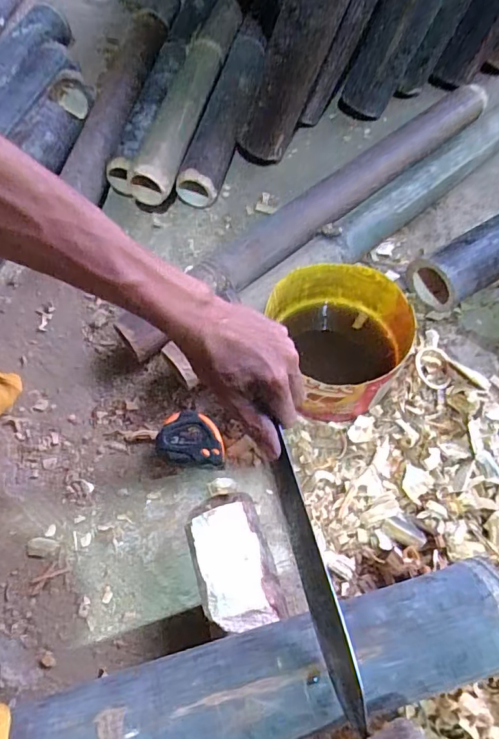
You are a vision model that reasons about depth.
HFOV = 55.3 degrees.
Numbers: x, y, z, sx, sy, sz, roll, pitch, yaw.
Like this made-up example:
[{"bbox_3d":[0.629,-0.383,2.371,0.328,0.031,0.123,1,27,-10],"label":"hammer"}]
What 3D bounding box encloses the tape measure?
[{"bbox_3d":[-0.063,0.076,0.512,0.077,0.039,0.057,5,62,7],"label":"tape measure"}]

